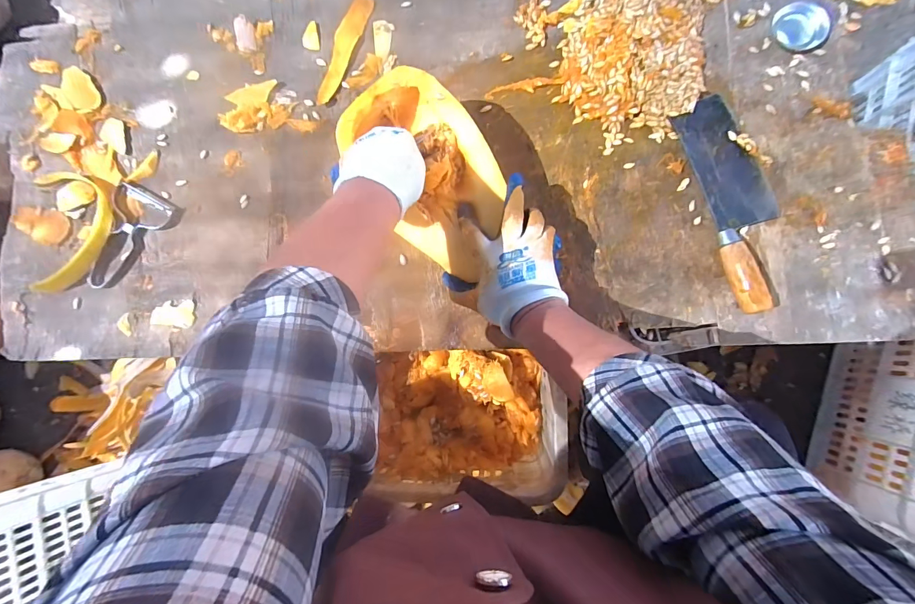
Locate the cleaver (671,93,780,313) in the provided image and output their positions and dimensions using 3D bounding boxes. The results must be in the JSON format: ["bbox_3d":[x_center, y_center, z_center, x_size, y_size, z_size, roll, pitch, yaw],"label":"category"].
[{"bbox_3d":[0.341,-0.126,0.470,0.090,0.040,0.271,-14,86,4],"label":"cleaver"}]

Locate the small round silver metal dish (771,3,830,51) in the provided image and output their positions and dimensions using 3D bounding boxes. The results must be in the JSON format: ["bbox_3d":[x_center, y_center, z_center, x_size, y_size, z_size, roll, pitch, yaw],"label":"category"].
[{"bbox_3d":[0.433,-0.347,0.493,0.052,0.015,0.059,-26,83,2],"label":"small round silver metal dish"}]

